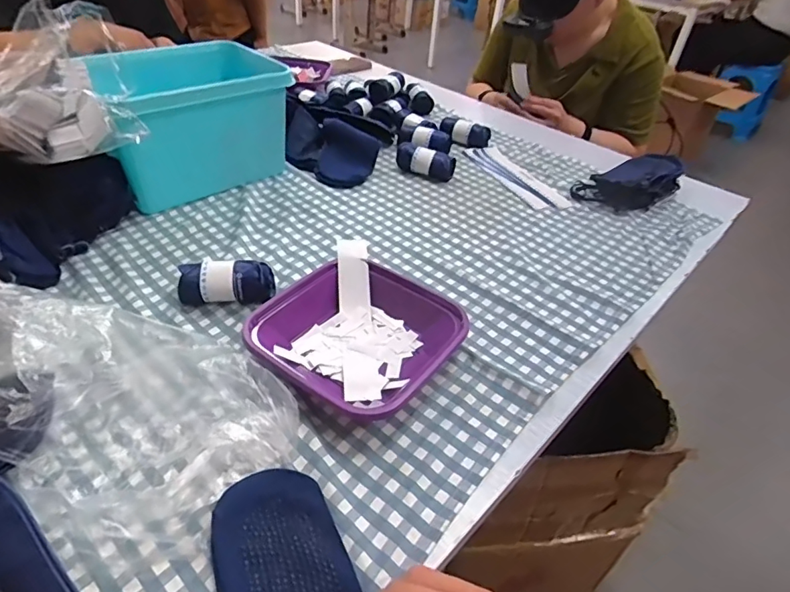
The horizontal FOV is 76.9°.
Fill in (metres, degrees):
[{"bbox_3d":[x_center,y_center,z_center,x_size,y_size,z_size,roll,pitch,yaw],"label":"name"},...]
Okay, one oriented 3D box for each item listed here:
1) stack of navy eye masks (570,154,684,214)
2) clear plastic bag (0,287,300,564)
[{"bbox_3d":[0.413,-0.199,0.865,0.227,0.045,0.102,-20,47,-28],"label":"stack of navy eye masks"},{"bbox_3d":[-0.285,0.066,0.425,0.418,0.064,0.181,18,41,13],"label":"clear plastic bag"}]

